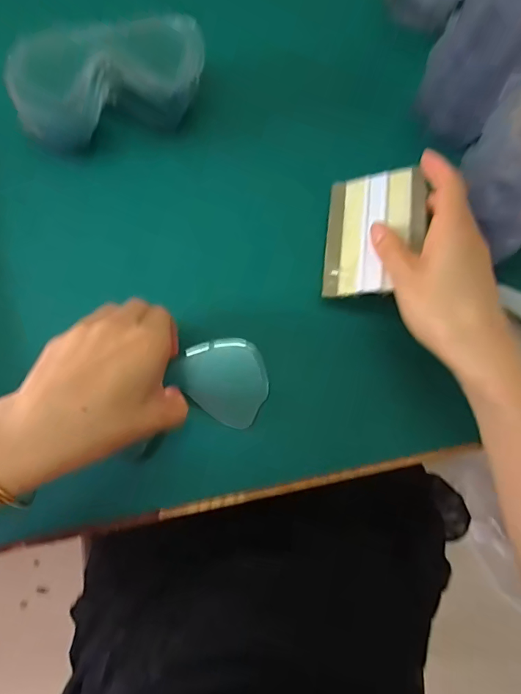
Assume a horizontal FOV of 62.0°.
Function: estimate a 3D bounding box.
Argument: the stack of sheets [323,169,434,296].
[{"bbox_3d":[0.087,-0.088,0.334,0.073,0.004,0.101,-1,73,29],"label":"stack of sheets"}]

